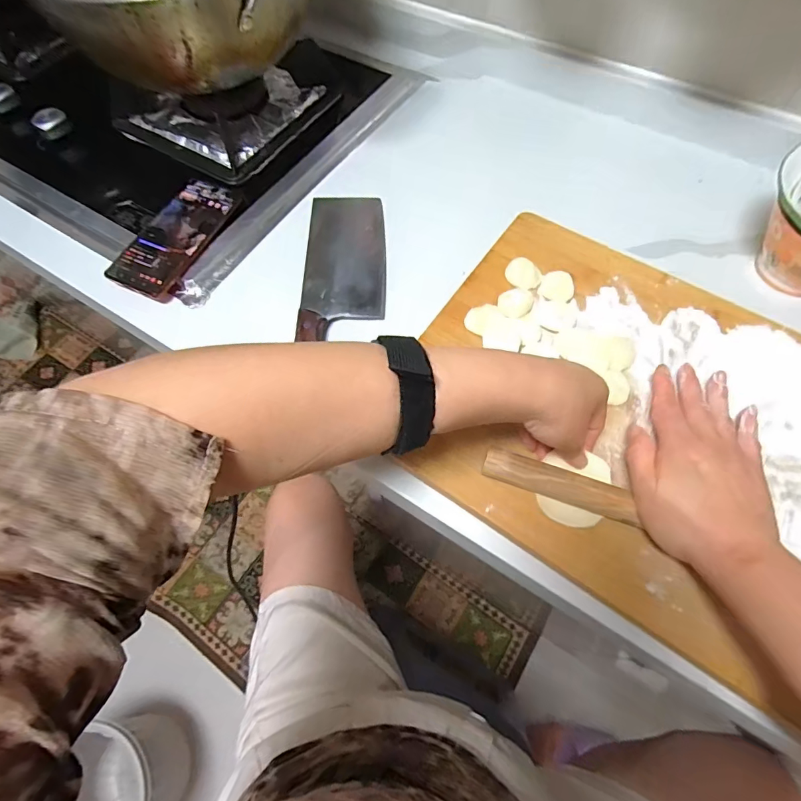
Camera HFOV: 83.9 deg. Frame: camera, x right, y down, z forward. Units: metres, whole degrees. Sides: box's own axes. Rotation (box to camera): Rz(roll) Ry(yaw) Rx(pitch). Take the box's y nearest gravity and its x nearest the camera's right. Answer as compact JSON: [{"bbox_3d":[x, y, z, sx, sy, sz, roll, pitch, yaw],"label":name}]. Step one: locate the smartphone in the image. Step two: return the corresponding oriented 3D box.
[{"bbox_3d":[-0.255,-0.191,0.509,0.080,0.013,0.162,22,67,11],"label":"smartphone"}]

